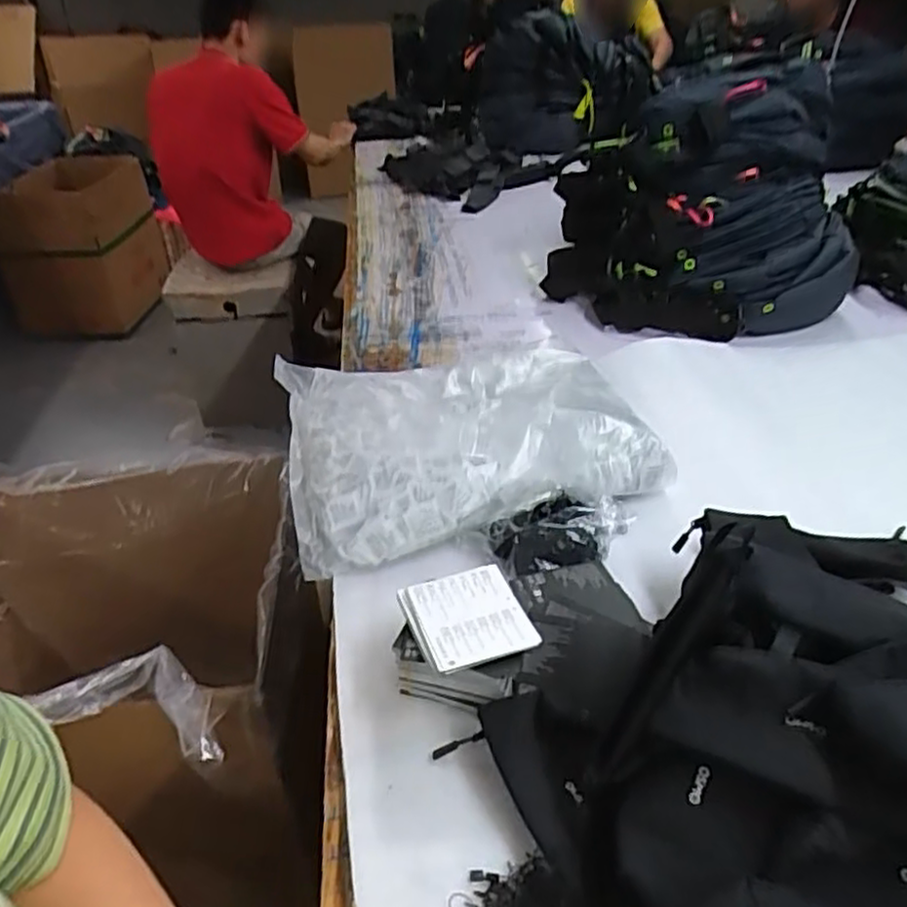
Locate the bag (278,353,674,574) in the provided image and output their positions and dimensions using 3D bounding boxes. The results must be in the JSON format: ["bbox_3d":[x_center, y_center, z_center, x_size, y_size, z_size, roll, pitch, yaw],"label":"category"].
[{"bbox_3d":[0.010,-0.032,0.929,0.448,0.081,0.342,-11,37,-13],"label":"bag"}]

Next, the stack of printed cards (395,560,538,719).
[{"bbox_3d":[0.006,0.172,0.653,0.115,0.071,0.113,-12,37,-13],"label":"stack of printed cards"}]

